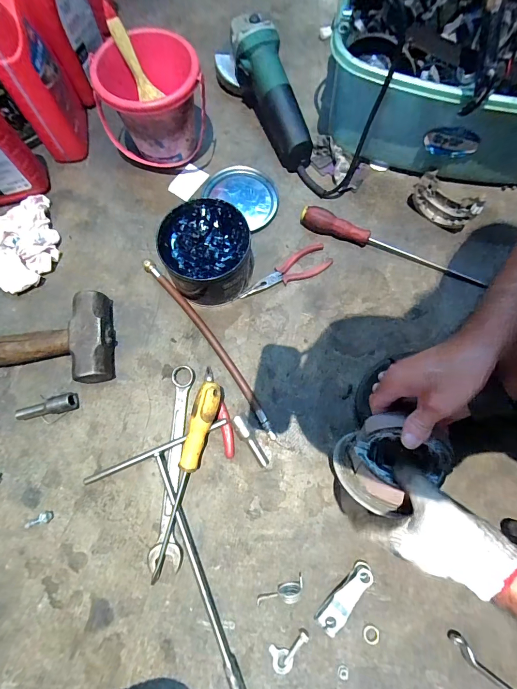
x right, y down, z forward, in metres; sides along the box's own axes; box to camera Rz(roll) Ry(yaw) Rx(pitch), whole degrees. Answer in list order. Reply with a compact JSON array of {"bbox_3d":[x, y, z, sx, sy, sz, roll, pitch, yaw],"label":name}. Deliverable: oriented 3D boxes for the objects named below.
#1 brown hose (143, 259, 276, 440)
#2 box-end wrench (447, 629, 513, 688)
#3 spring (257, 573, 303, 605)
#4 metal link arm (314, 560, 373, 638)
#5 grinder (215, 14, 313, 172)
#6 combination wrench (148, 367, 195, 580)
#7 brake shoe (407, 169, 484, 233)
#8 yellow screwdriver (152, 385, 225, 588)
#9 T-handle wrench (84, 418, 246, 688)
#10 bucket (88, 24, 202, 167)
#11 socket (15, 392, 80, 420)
[{"bbox_3d":[-0.071,-0.005,0.483,0.026,0.017,0.321,-36,77,-9],"label":"brown hose"},{"bbox_3d":[0.281,0.388,0.366,0.155,0.013,0.017,41,79,11],"label":"box-end wrench"},{"bbox_3d":[0.027,0.299,0.391,0.060,0.026,0.014,-21,75,-5],"label":"spring"},{"bbox_3d":[0.104,0.302,0.396,0.026,0.018,0.086,41,79,11],"label":"metal link arm"},{"bbox_3d":[0.020,-0.428,0.552,0.072,0.108,0.263,-31,76,-8],"label":"grinder"},{"bbox_3d":[-0.109,0.156,0.437,0.040,0.014,0.254,4,74,2],"label":"combination wrench"},{"bbox_3d":[0.298,-0.231,0.526,0.104,0.052,0.053,41,79,11],"label":"brake shoe"},{"bbox_3d":[-0.093,0.169,0.416,0.030,0.025,0.248,16,88,5],"label":"yellow screwdriver"},{"bbox_3d":[-0.079,0.273,0.402,0.194,0.020,0.302,-22,75,-6],"label":"T-handle wrench"},{"bbox_3d":[-0.166,-0.371,0.521,0.165,0.138,0.143,-17,75,-4],"label":"bucket"},{"bbox_3d":[-0.290,0.087,0.450,0.080,0.023,0.023,-15,75,-4],"label":"socket"}]

